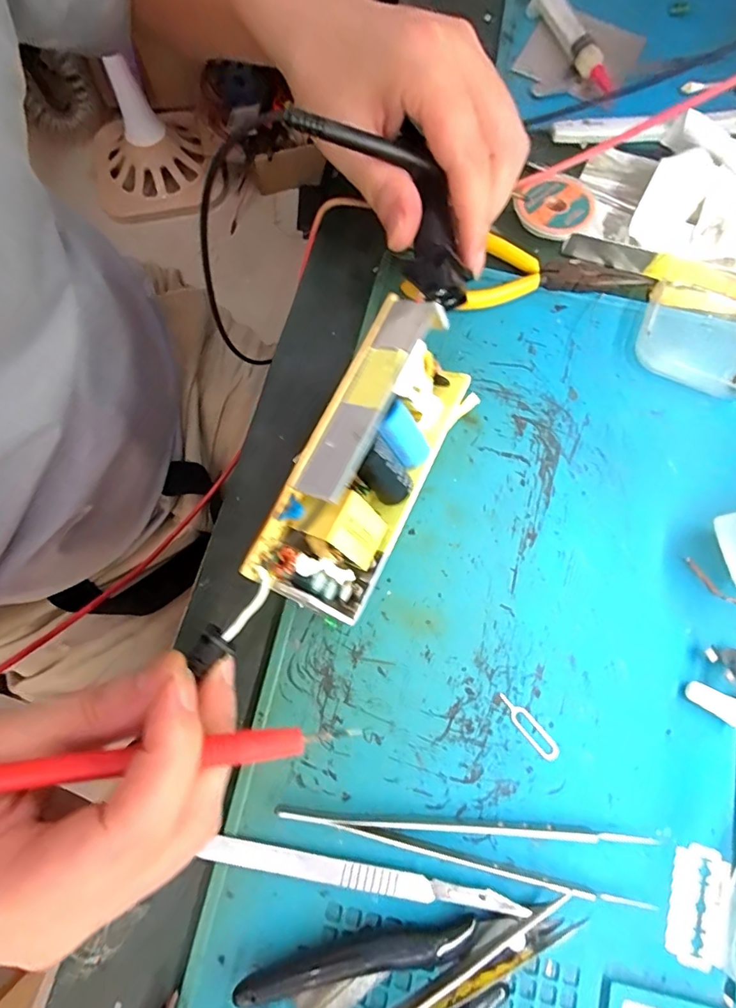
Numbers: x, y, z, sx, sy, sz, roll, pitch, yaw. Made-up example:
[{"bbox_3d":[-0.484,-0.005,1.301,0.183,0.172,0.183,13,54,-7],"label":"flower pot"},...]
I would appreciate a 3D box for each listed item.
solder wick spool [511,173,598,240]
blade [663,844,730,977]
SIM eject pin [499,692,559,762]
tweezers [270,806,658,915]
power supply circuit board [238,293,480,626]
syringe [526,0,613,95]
[{"bbox_3d":[0.105,-0.166,0.274,0.039,0.012,0.039,0,75,-1],"label":"solder wick spool"},{"bbox_3d":[0.133,0.161,0.198,0.022,0.004,0.042,18,76,4],"label":"blade"},{"bbox_3d":[0.070,0.096,0.214,0.009,0.004,0.034,-40,79,-10],"label":"SIM eject pin"},{"bbox_3d":[0.039,0.135,0.200,0.148,0.009,0.024,10,75,2],"label":"tweezers"},{"bbox_3d":[0.001,-0.019,0.212,0.026,0.065,0.131,15,71,32],"label":"power supply circuit board"},{"bbox_3d":[0.126,-0.298,0.310,0.014,0.023,0.106,-23,77,-6],"label":"syringe"}]

